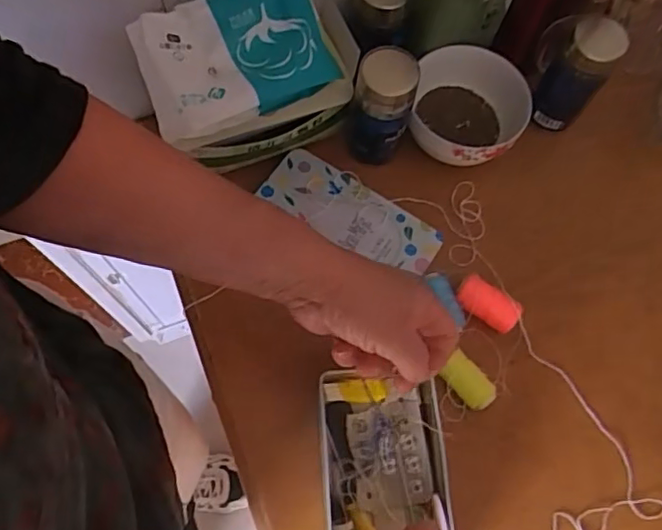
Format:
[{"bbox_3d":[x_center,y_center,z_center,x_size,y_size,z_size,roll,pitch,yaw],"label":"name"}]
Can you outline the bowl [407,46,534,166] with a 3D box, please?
[{"bbox_3d":[0.125,-0.141,0.542,0.105,0.052,0.109,1,70,-3],"label":"bowl"}]

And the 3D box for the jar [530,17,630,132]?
[{"bbox_3d":[0.219,-0.169,0.521,0.047,0.106,0.045,1,70,-3],"label":"jar"}]

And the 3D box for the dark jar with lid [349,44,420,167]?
[{"bbox_3d":[0.044,-0.136,0.500,0.048,0.103,0.048,2,70,-2],"label":"dark jar with lid"}]

